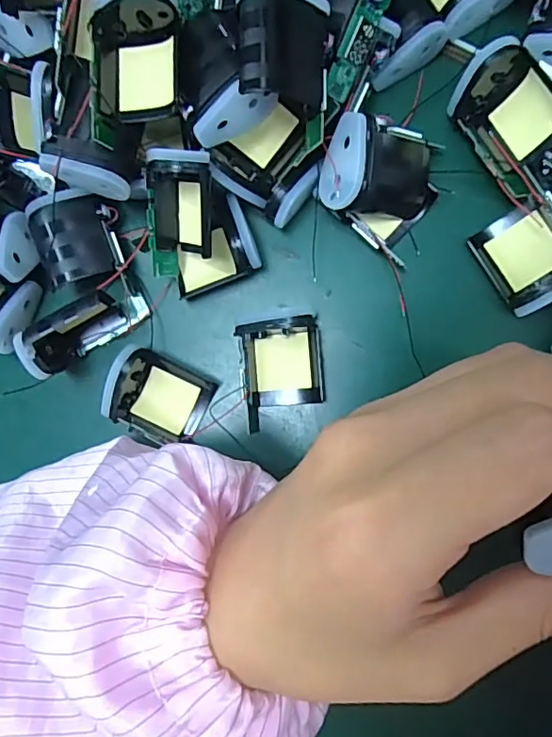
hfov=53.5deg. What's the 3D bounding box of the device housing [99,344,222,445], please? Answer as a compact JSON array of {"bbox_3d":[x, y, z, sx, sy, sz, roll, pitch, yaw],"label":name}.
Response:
[{"bbox_3d":[-0.054,0.014,0.246,0.042,0.019,0.035,26,93,6],"label":"device housing"}]

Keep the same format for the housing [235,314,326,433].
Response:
[{"bbox_3d":[0.003,0.002,0.242,0.036,0.018,0.046,-7,89,6],"label":"housing"}]

